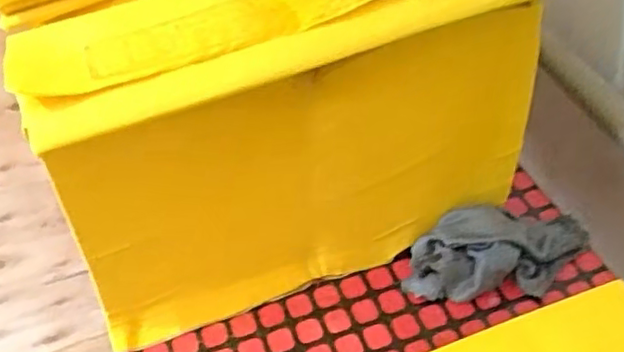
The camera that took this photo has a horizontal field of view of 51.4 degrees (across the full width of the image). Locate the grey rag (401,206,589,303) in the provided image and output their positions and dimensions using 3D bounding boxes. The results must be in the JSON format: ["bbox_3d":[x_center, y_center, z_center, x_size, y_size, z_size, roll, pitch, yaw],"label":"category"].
[{"bbox_3d":[0.167,0.065,0.572,0.170,0.058,0.076,-3,46,-8],"label":"grey rag"}]

